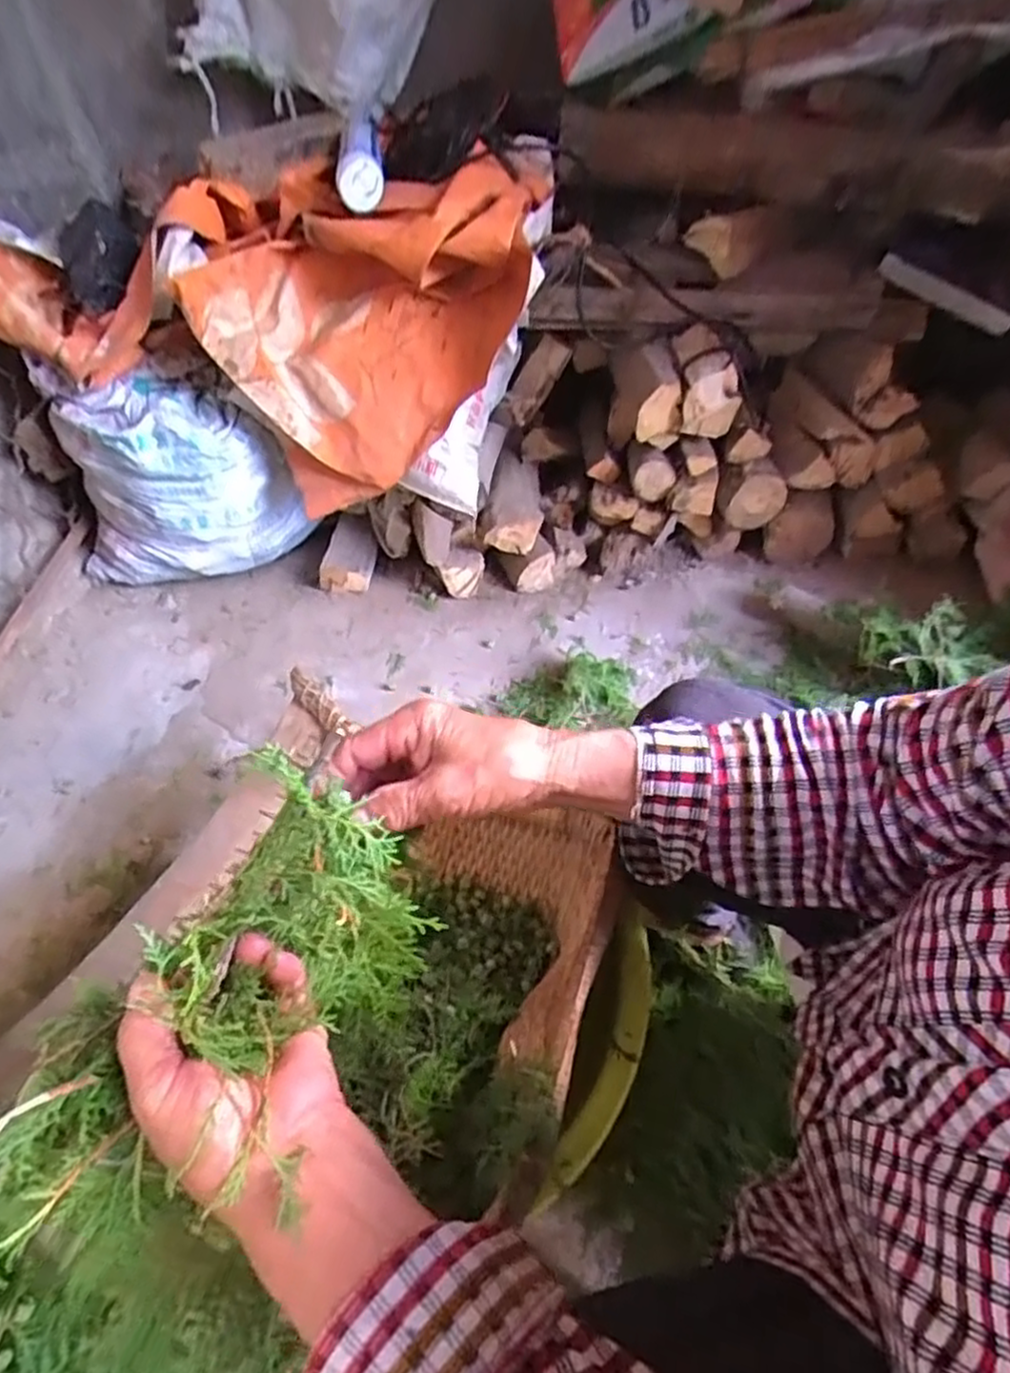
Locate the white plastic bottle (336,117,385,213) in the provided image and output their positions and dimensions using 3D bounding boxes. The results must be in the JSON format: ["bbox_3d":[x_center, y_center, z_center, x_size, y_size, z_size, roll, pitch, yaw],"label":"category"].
[{"bbox_3d":[-0.205,-0.751,1.020,0.066,0.059,0.162,-5,61,2],"label":"white plastic bottle"}]

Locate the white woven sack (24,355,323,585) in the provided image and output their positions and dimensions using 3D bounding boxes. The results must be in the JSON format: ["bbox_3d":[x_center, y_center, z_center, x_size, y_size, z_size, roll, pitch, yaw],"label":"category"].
[{"bbox_3d":[-0.578,-0.352,1.253,0.412,0.334,0.171,7,45,16],"label":"white woven sack"}]

